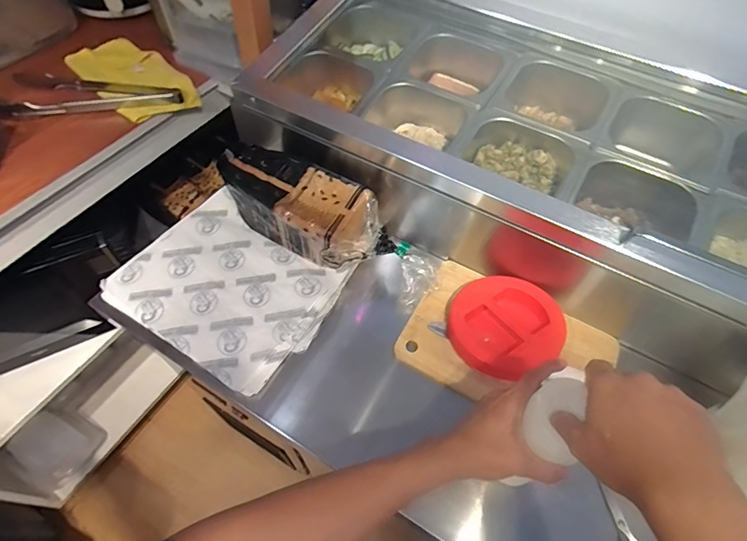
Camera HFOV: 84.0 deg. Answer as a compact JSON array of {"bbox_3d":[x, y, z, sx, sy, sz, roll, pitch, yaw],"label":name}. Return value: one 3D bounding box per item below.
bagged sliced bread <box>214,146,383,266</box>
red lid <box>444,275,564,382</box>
[{"bbox_3d":[-0.116,-0.103,0.691,0.283,0.108,0.117,28,59,15],"label":"bagged sliced bread"},{"bbox_3d":[0.195,0.078,0.621,0.151,0.039,0.151,1,56,-2],"label":"red lid"}]

